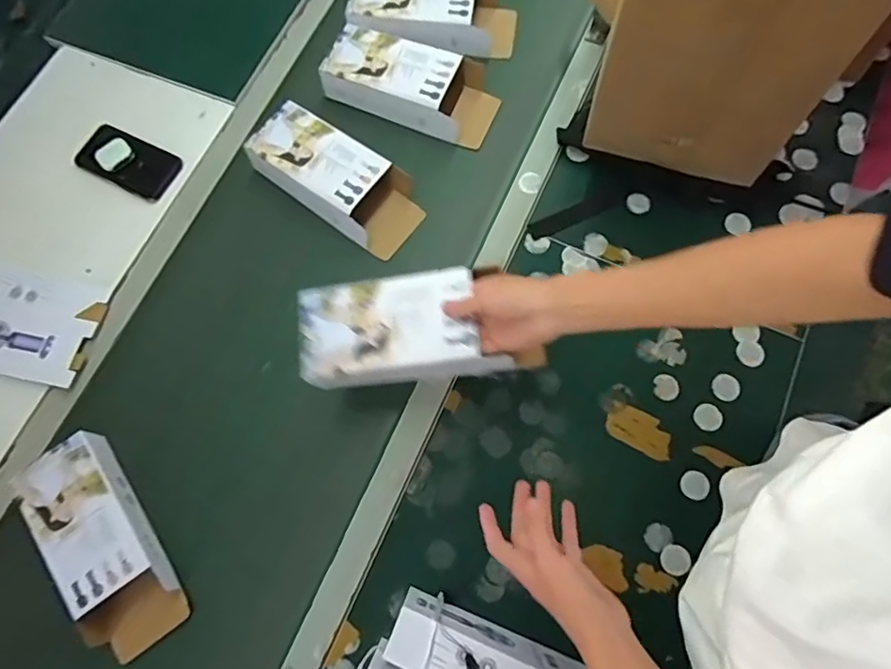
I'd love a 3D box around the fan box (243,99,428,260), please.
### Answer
[{"bbox_3d":[-0.151,-0.220,0.769,0.245,0.053,0.107,34,77,12],"label":"fan box"}]

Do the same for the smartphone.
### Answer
[{"bbox_3d":[-0.468,-0.257,0.808,0.154,0.013,0.080,26,76,10],"label":"smartphone"}]

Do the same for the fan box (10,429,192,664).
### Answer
[{"bbox_3d":[-0.402,0.246,0.642,0.104,0.049,0.249,-34,74,-7],"label":"fan box"}]

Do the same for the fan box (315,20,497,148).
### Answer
[{"bbox_3d":[-0.046,-0.369,0.809,0.247,0.060,0.121,20,75,9],"label":"fan box"}]

